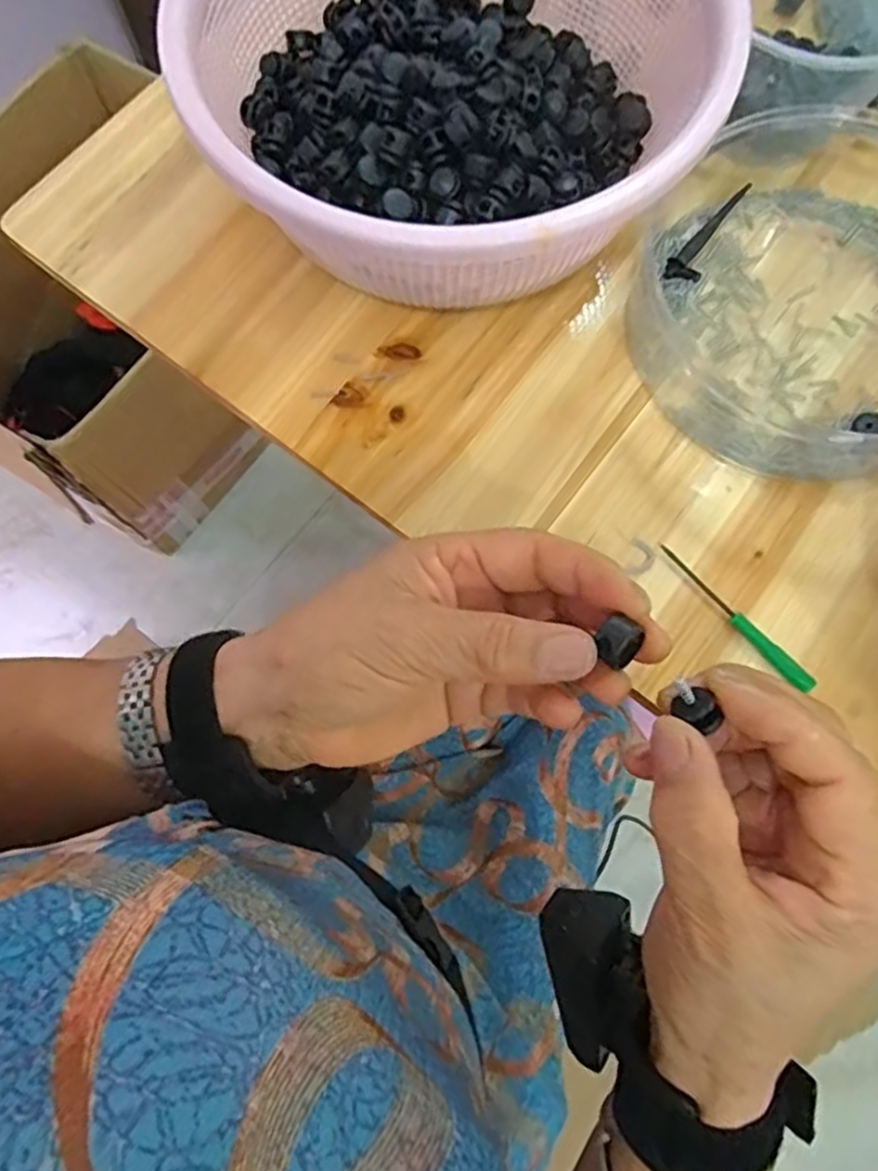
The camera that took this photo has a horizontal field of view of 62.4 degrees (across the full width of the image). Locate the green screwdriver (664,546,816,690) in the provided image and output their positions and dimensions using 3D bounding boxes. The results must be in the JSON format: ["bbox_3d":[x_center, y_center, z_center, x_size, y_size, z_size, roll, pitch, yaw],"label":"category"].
[{"bbox_3d":[0.151,0.015,0.368,0.009,0.007,0.097,-39,78,-10],"label":"green screwdriver"}]

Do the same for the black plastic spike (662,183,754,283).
[{"bbox_3d":[0.160,-0.210,0.427,0.020,0.013,0.086,31,77,8],"label":"black plastic spike"}]

